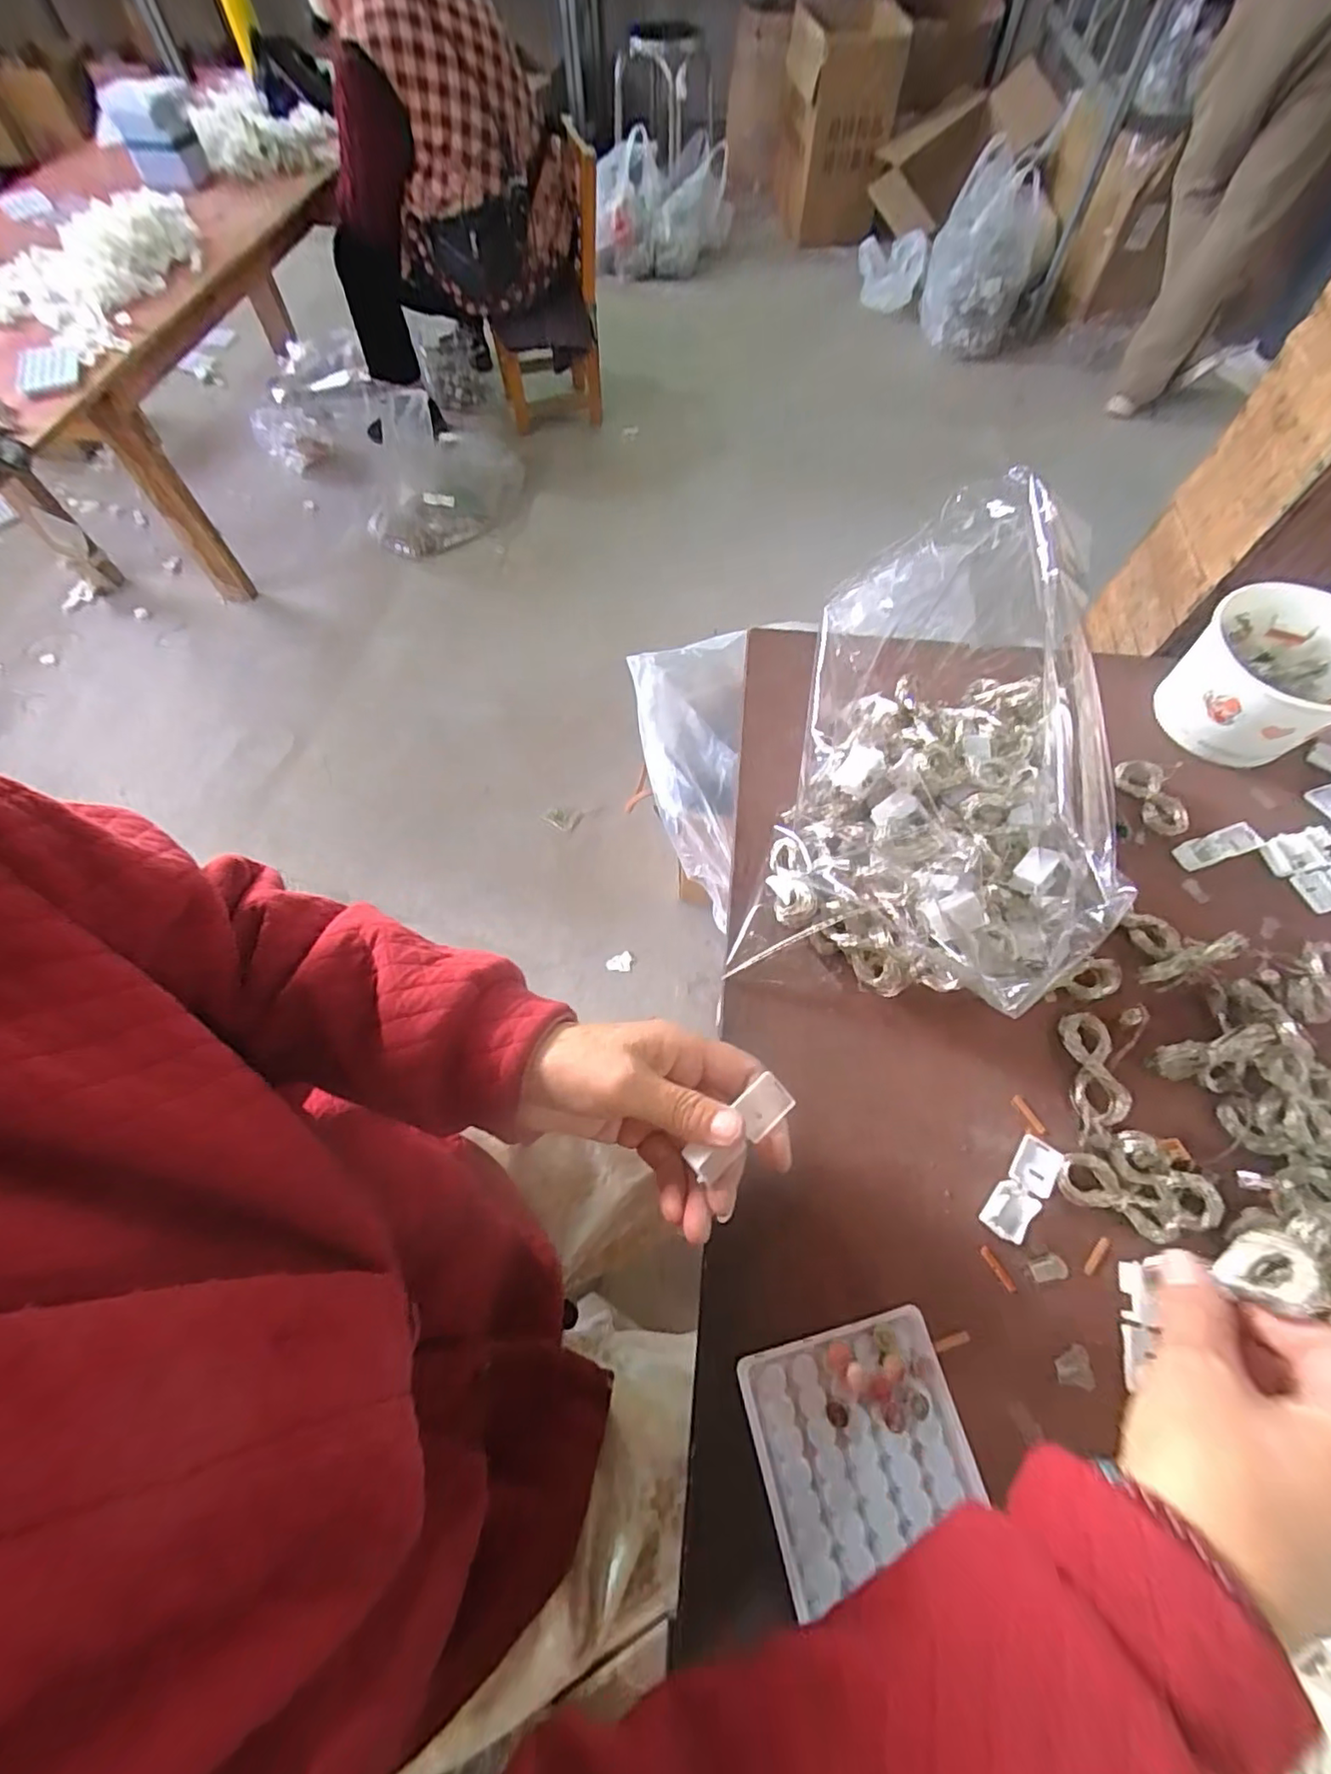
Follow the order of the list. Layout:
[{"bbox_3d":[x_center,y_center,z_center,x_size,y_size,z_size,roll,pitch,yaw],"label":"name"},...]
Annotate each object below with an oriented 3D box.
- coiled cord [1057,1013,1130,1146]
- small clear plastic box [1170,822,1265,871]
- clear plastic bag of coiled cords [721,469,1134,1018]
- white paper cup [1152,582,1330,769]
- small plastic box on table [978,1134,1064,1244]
[{"bbox_3d":[0.245,0.108,0.347,0.025,0.012,0.071,5,64,3],"label":"coiled cord"},{"bbox_3d":[0.377,-0.028,0.415,0.058,0.011,0.020,-17,65,-8],"label":"small clear plastic box"},{"bbox_3d":[0.184,-0.109,0.409,0.178,0.089,0.369,16,65,8],"label":"clear plastic bag of coiled cords"},{"bbox_3d":[0.423,-0.146,0.428,0.102,0.072,0.111,0,64,1],"label":"white paper cup"},{"bbox_3d":[0.192,0.161,0.327,0.021,0.009,0.056,40,71,18],"label":"small plastic box on table"}]

